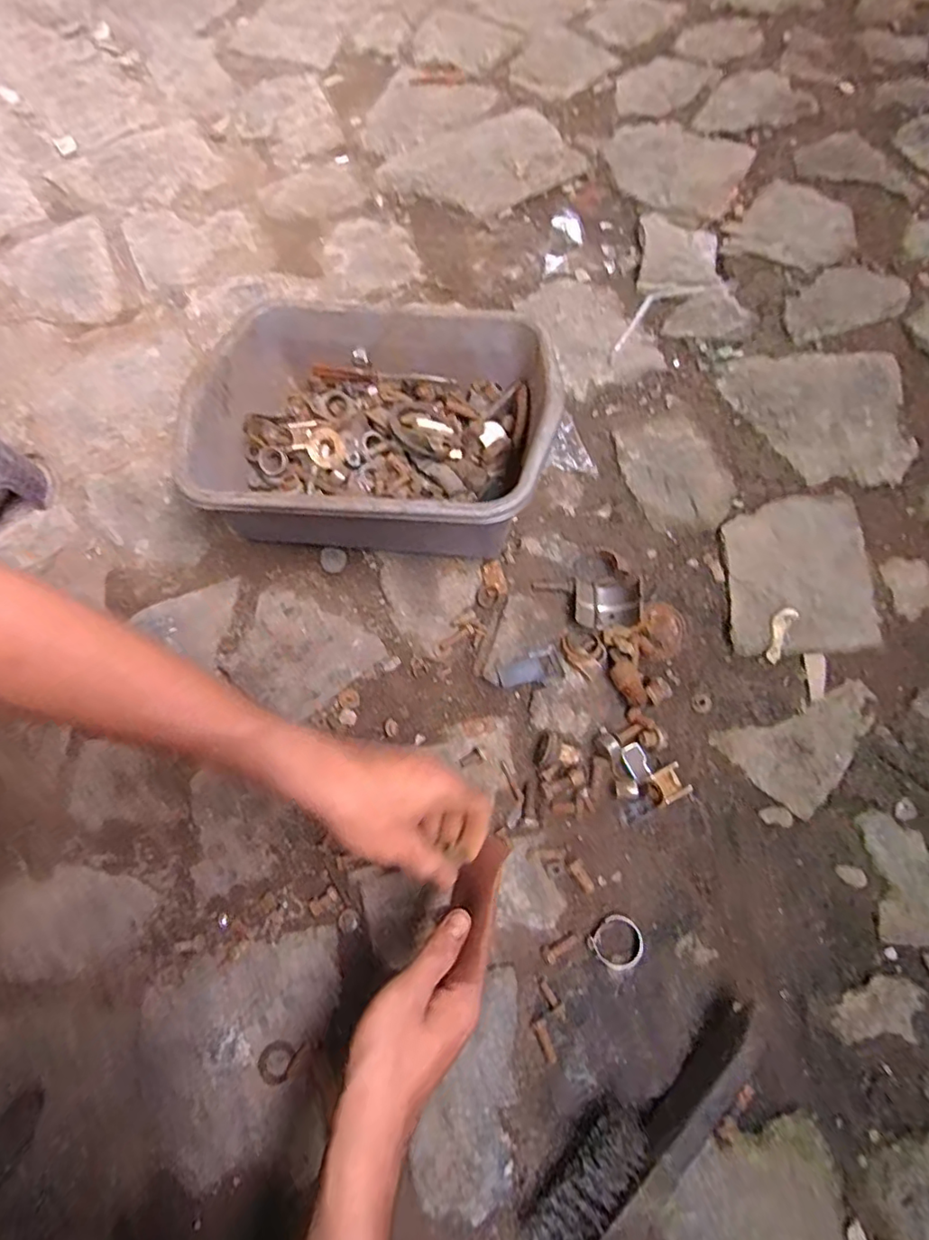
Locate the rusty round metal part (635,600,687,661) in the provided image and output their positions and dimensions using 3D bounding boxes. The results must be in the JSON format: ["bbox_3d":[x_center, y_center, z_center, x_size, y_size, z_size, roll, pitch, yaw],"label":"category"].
[{"bbox_3d":[0.194,0.012,0.559,0.049,0.020,0.056,30,72,12],"label":"rusty round metal part"}]

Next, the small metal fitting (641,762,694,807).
[{"bbox_3d":[0.181,0.150,0.511,0.039,0.014,0.029,-25,71,-9],"label":"small metal fitting"}]

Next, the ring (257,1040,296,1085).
[{"bbox_3d":[-0.147,0.346,0.443,0.029,0.004,0.026,-42,74,-14],"label":"ring"}]

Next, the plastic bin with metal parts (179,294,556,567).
[{"bbox_3d":[-0.091,-0.186,0.579,0.337,0.138,0.251,4,69,3],"label":"plastic bin with metal parts"}]

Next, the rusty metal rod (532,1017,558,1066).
[{"bbox_3d":[0.063,0.330,0.443,0.011,0.010,0.029,-18,70,-6],"label":"rusty metal rod"}]

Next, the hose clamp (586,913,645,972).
[{"bbox_3d":[0.126,0.263,0.462,0.041,0.011,0.039,0,69,1],"label":"hose clamp"}]

